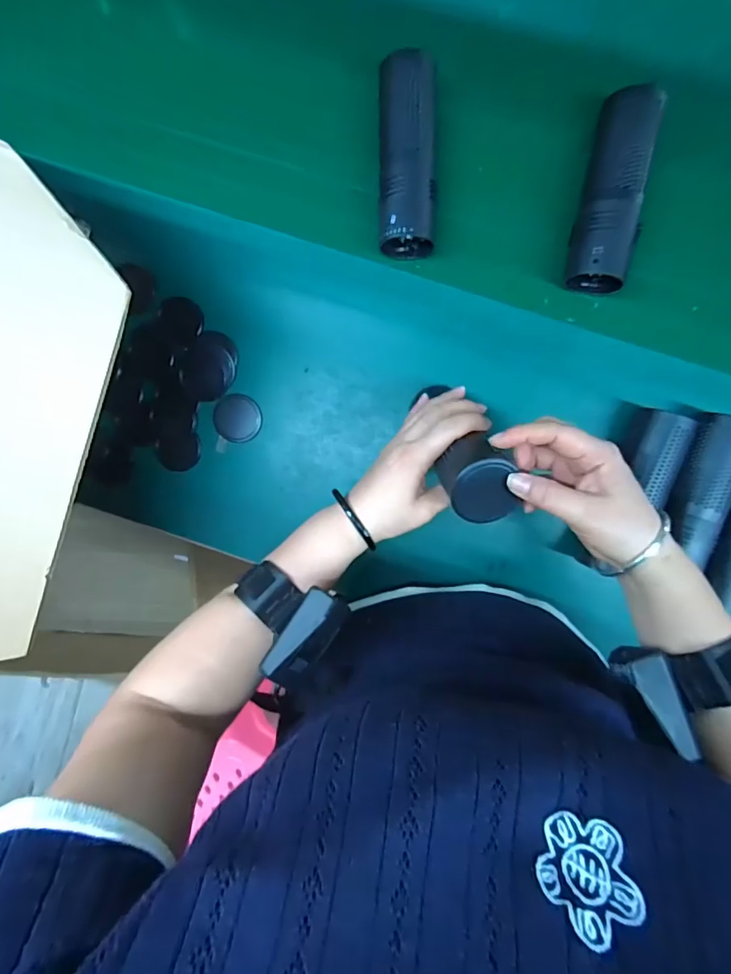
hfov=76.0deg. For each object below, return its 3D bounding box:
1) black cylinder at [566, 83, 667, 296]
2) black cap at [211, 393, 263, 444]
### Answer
[{"bbox_3d":[0.231,-0.274,0.437,0.049,0.057,0.171,9,97,3],"label":"black cylinder"},{"bbox_3d":[-0.138,-0.074,0.508,0.052,0.004,0.051,0,96,4],"label":"black cap"}]

